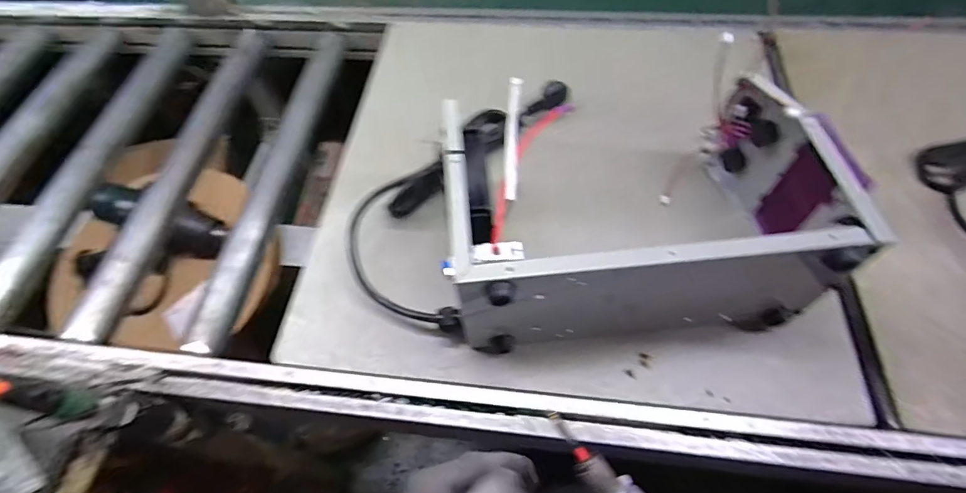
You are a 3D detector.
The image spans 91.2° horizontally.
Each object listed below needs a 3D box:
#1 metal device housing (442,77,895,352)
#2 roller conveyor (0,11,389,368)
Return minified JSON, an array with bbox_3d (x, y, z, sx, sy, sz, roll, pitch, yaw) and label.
[{"bbox_3d":[0.151,-0.044,0.498,0.357,0.158,0.254,-7,58,0],"label":"metal device housing"},{"bbox_3d":[-0.696,-0.158,0.759,1.013,0.085,0.647,7,59,8],"label":"roller conveyor"}]

